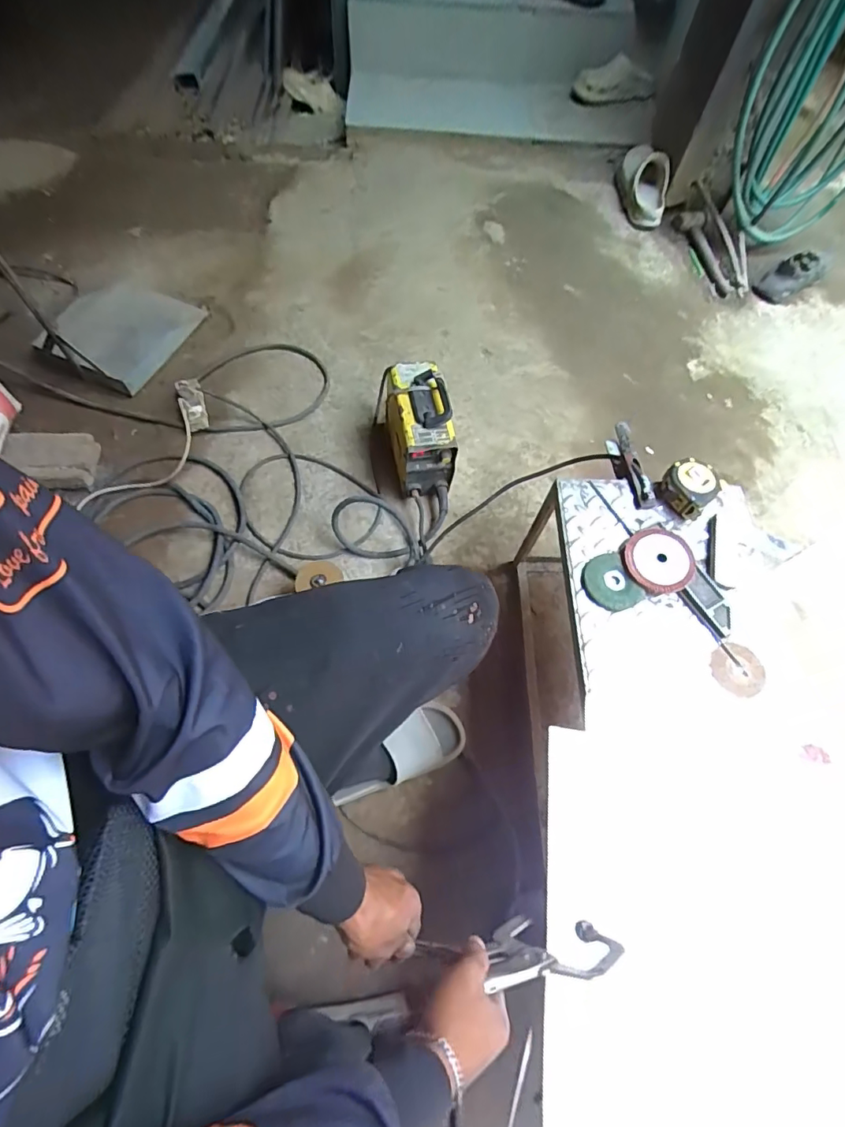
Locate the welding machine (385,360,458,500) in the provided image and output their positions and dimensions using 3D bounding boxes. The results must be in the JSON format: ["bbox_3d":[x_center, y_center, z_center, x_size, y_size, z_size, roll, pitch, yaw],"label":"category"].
[{"bbox_3d":[-0.011,-0.274,1.062,0.110,0.199,0.209,-11,65,-8],"label":"welding machine"}]

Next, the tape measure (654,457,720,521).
[{"bbox_3d":[0.405,-0.117,0.770,0.076,0.042,0.080,-37,71,-19],"label":"tape measure"}]

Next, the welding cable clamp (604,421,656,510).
[{"bbox_3d":[0.333,-0.152,0.820,0.035,0.054,0.172,1,63,-2],"label":"welding cable clamp"}]

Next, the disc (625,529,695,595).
[{"bbox_3d":[0.337,-0.004,0.718,0.101,0.012,0.091,-9,79,-6],"label":"disc"}]

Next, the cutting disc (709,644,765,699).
[{"bbox_3d":[0.420,0.142,0.674,0.068,0.004,0.069,0,67,0],"label":"cutting disc"}]

